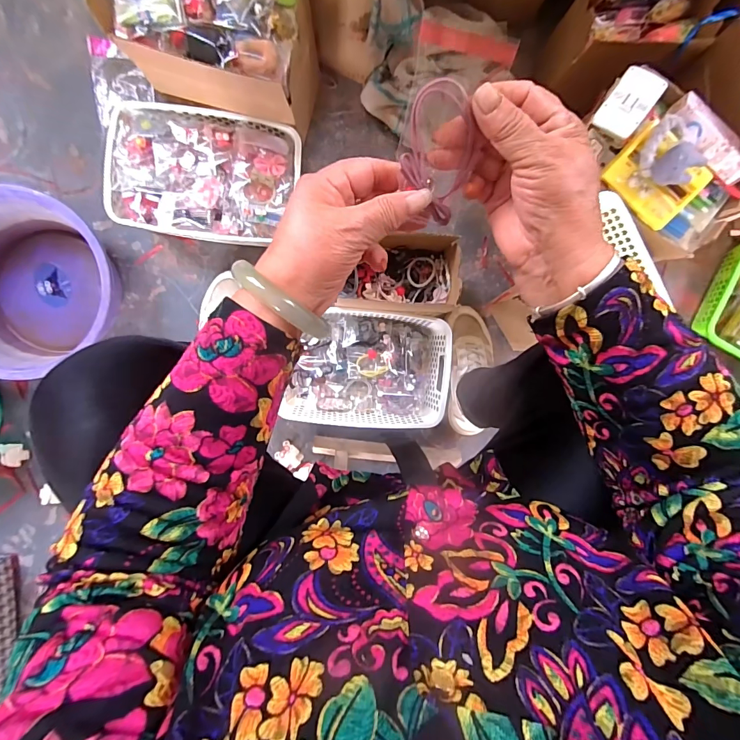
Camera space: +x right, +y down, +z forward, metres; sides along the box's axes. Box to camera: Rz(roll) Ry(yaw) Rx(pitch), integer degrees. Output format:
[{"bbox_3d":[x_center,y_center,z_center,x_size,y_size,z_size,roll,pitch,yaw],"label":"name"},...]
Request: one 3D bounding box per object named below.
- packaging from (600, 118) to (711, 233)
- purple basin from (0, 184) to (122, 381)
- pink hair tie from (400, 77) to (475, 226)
[{"bbox_3d":[0.382,-0.254,0.531,0.112,0.031,0.084,39,88,-7],"label":"packaging"},{"bbox_3d":[-0.559,-0.138,0.646,0.289,0.108,0.257,-35,96,-4],"label":"purple basin"},{"bbox_3d":[0.044,-0.135,0.253,0.047,0.011,0.080,-5,127,-23],"label":"pink hair tie"}]

